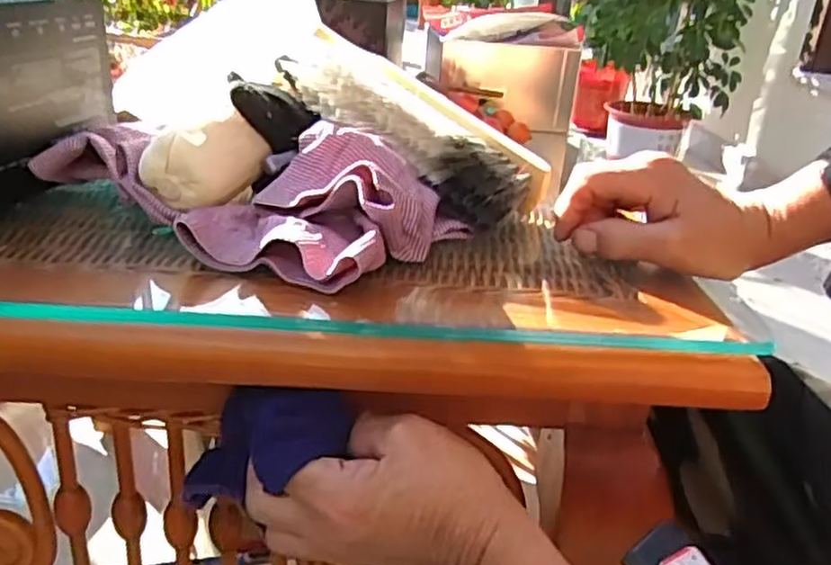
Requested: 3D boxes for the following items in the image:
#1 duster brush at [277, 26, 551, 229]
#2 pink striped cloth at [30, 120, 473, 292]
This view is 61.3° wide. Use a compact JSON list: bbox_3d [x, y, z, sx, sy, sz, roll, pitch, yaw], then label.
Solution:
[{"bbox_3d":[0.002,-0.112,0.475,0.214,0.042,0.084,41,40,25],"label":"duster brush"},{"bbox_3d":[-0.100,-0.058,0.412,0.230,0.055,0.134,17,28,25],"label":"pink striped cloth"}]

